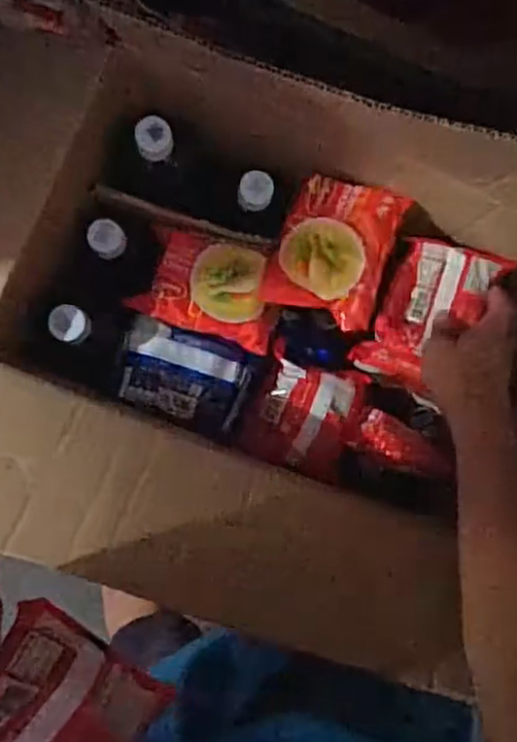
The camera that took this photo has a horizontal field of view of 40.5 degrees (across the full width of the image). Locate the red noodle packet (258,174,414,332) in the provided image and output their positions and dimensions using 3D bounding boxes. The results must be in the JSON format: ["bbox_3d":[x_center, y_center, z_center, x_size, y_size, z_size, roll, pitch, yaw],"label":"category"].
[{"bbox_3d":[0.069,-0.108,0.622,0.097,0.026,0.123,21,87,-2],"label":"red noodle packet"}]

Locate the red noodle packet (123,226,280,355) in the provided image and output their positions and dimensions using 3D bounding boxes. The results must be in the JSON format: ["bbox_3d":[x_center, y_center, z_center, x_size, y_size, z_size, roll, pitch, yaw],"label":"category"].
[{"bbox_3d":[-0.039,-0.074,0.616,0.121,0.024,0.085,18,87,-3],"label":"red noodle packet"}]

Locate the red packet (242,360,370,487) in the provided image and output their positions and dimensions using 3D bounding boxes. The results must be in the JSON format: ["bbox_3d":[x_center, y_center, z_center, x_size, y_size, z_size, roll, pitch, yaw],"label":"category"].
[{"bbox_3d":[0.044,0.042,0.643,0.091,0.021,0.098,21,87,-2],"label":"red packet"}]

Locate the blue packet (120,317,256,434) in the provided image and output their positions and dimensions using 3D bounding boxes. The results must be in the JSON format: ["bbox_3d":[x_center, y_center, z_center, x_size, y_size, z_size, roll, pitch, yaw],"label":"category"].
[{"bbox_3d":[-0.062,0.004,0.612,0.108,0.031,0.074,18,87,-2],"label":"blue packet"}]

